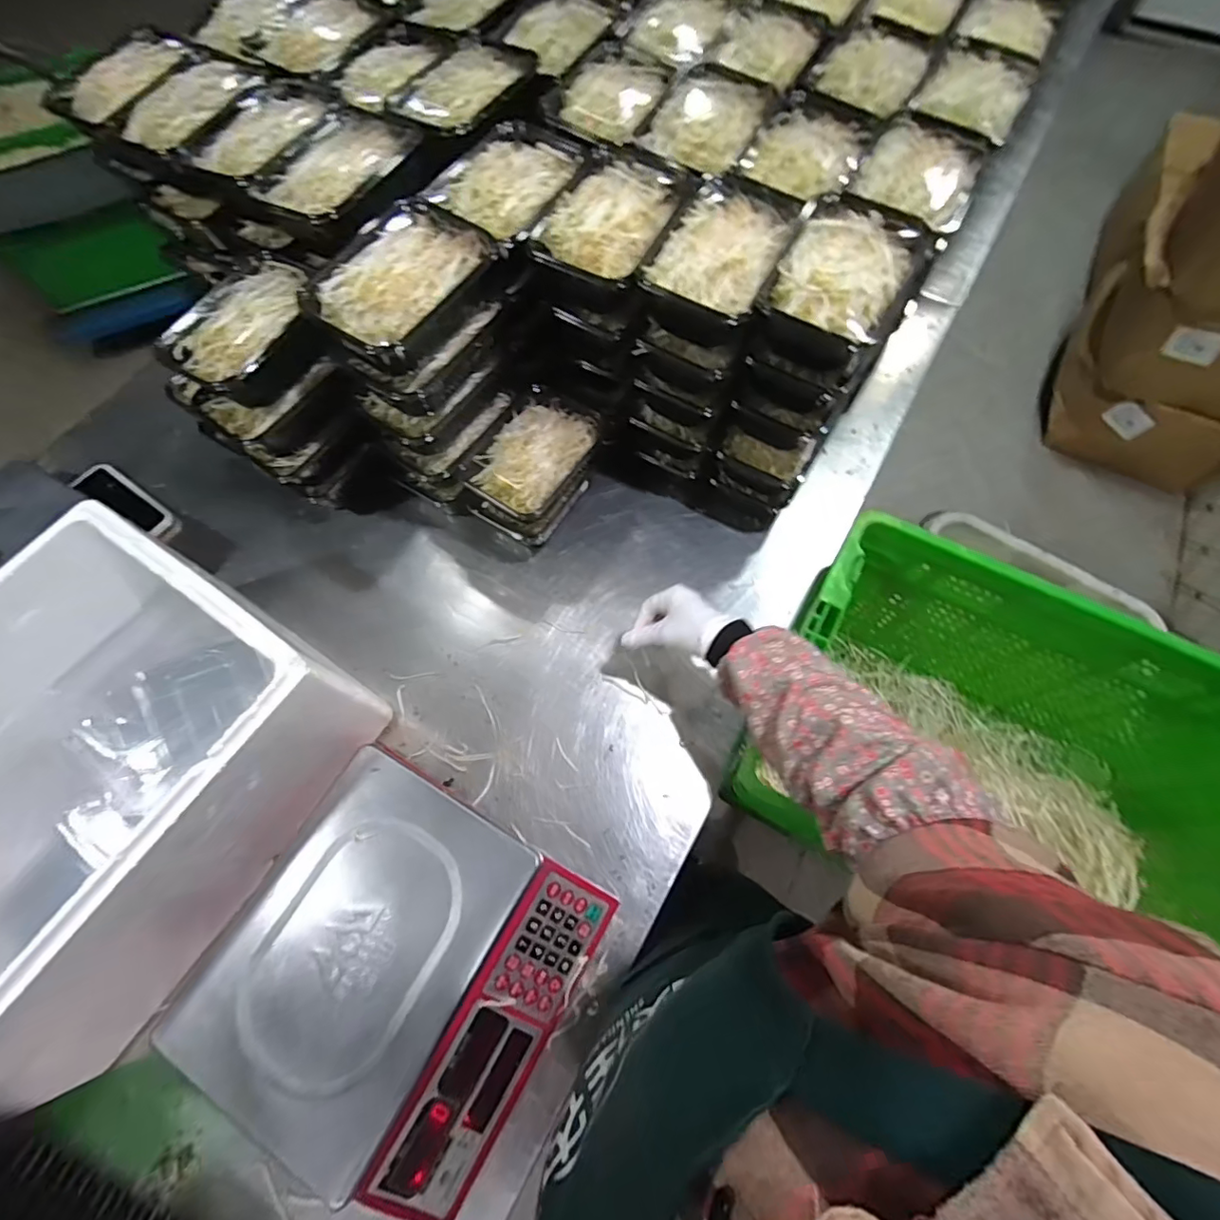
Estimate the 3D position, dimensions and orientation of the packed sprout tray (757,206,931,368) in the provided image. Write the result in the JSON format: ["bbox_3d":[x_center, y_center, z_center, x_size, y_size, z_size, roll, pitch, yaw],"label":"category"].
[{"bbox_3d":[0.234,-0.325,0.548,0.118,0.059,0.181,28,72,12],"label":"packed sprout tray"}]

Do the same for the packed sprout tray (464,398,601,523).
[{"bbox_3d":[-0.093,-0.196,0.711,0.114,0.055,0.188,26,71,11],"label":"packed sprout tray"}]

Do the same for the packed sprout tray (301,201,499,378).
[{"bbox_3d":[-0.208,-0.327,0.561,0.129,0.066,0.194,35,73,14],"label":"packed sprout tray"}]

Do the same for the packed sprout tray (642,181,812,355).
[{"bbox_3d":[0.117,-0.367,0.581,0.122,0.066,0.179,25,71,11],"label":"packed sprout tray"}]

